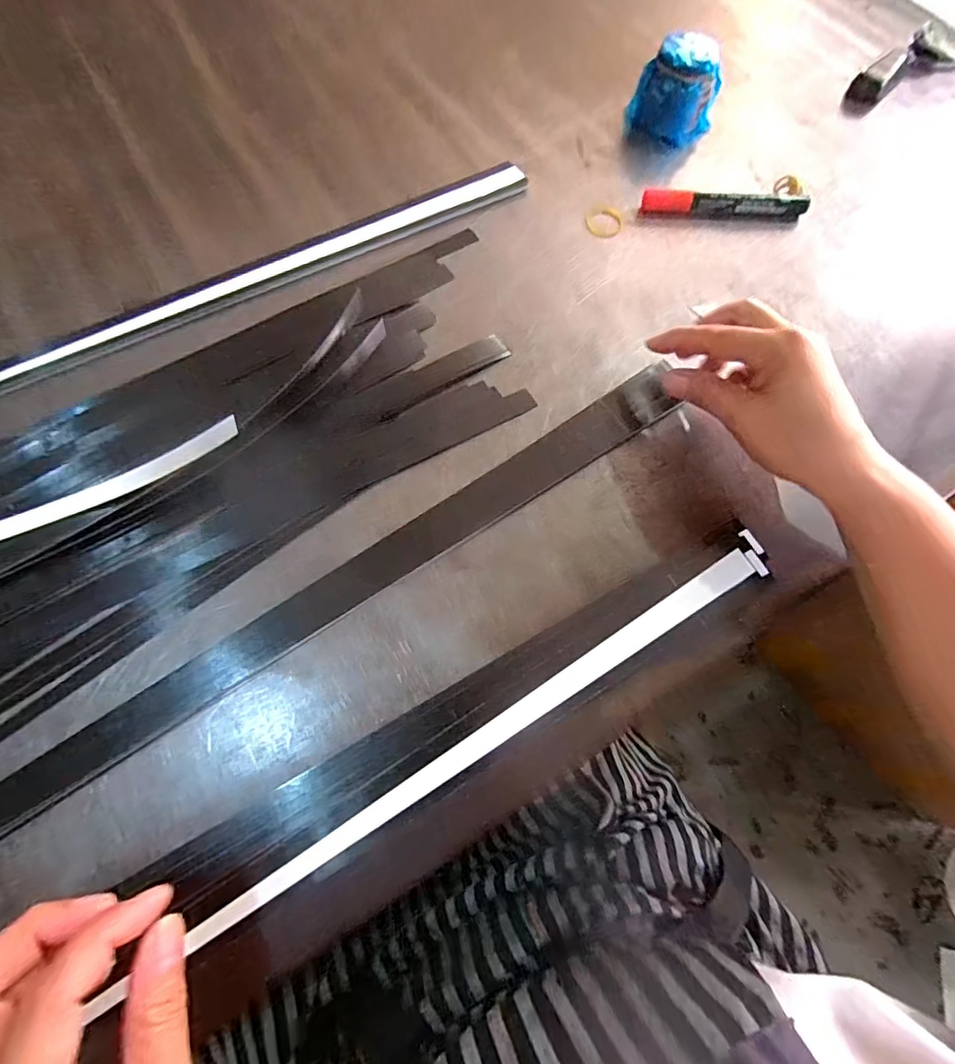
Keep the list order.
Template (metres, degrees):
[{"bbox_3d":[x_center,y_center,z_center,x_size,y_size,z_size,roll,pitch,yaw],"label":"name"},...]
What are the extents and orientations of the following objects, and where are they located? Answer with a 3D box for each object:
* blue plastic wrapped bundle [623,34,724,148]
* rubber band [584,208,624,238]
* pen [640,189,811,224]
[{"bbox_3d":[0.175,-0.387,0.451,0.062,0.057,0.059,39,71,12],"label":"blue plastic wrapped bundle"},{"bbox_3d":[0.105,-0.254,0.420,0.032,0.004,0.033,1,68,-3],"label":"rubber band"},{"bbox_3d":[0.206,-0.273,0.427,0.135,0.017,0.020,-2,68,-4],"label":"pen"}]

